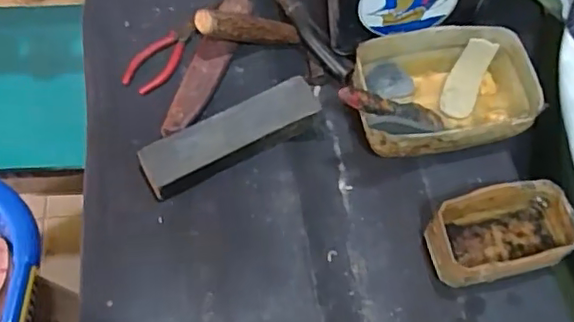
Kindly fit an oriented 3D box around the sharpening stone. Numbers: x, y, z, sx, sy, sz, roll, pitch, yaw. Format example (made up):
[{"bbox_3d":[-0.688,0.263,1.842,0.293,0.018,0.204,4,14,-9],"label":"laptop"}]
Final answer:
[{"bbox_3d":[-0.059,-0.024,0.633,0.194,0.041,0.053,-26,67,-15],"label":"sharpening stone"}]

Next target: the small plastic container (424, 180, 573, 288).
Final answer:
[{"bbox_3d":[0.201,0.075,0.568,0.134,0.074,0.079,-10,64,-8],"label":"small plastic container"}]

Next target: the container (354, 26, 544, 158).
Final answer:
[{"bbox_3d":[0.164,-0.072,0.626,0.199,0.084,0.127,-7,64,-6],"label":"container"}]

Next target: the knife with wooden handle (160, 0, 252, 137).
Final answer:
[{"bbox_3d":[-0.074,-0.157,0.692,0.042,0.020,0.288,20,64,7],"label":"knife with wooden handle"}]

